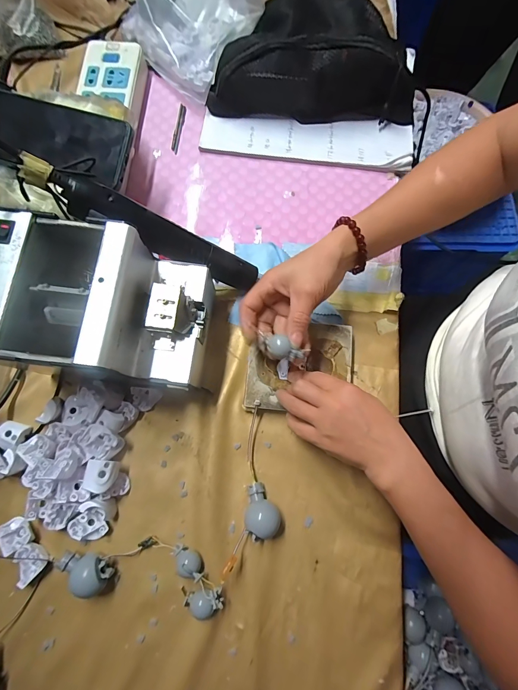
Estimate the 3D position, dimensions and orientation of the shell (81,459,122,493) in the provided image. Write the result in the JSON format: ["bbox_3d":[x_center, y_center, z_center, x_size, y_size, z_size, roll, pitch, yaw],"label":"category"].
[{"bbox_3d":[-0.161,0.132,0.336,0.028,0.018,0.030,12,78,4],"label":"shell"}]

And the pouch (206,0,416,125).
[{"bbox_3d":[0.076,-0.385,0.441,0.276,0.076,0.136,6,78,2],"label":"pouch"}]

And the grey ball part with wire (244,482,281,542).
[{"bbox_3d":[0.004,0.175,0.352,0.036,0.029,0.051,0,78,1],"label":"grey ball part with wire"}]

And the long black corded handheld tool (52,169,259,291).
[{"bbox_3d":[-0.097,-0.112,0.346,0.209,0.018,0.036,22,77,-26],"label":"long black corded handheld tool"}]

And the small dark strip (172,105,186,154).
[{"bbox_3d":[-0.113,-0.307,0.469,0.010,0.005,0.078,6,78,2],"label":"small dark strip"}]

